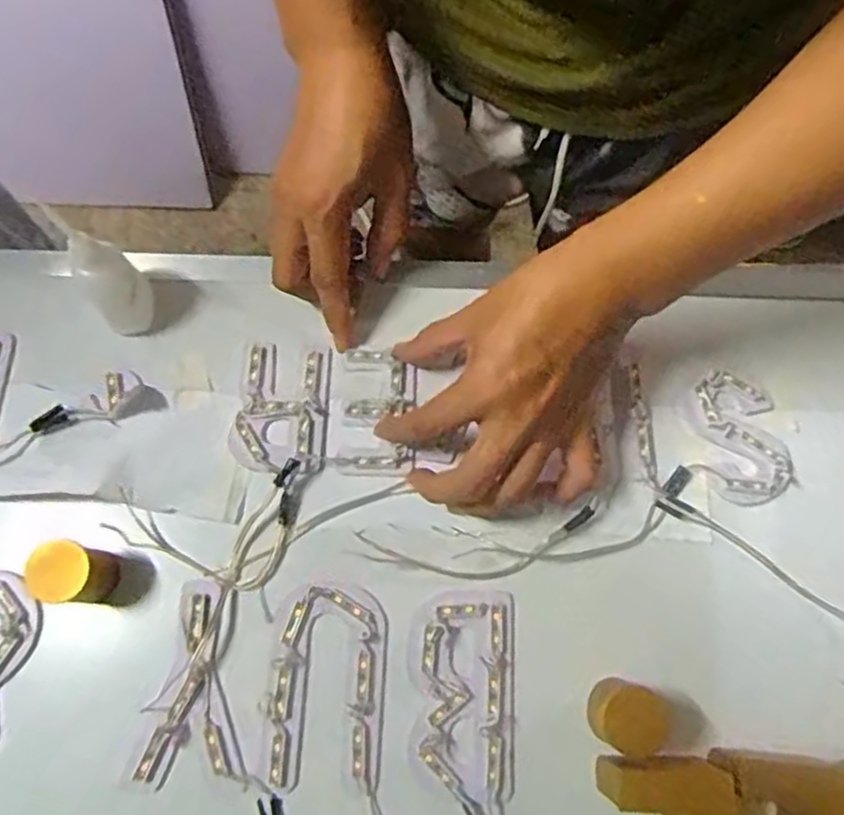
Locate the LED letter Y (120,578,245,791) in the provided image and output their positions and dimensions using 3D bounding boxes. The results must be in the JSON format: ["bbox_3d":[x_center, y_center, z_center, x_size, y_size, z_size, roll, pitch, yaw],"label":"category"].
[{"bbox_3d":[-0.126,0.151,0.391,0.056,0.006,0.105,2,74,1],"label":"LED letter Y"}]

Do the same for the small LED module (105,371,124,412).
[{"bbox_3d":[-0.191,-0.010,0.442,0.010,0.006,0.025,-13,74,-4],"label":"small LED module"}]

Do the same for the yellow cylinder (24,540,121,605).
[{"bbox_3d":[-0.190,0.091,0.391,0.029,0.045,0.030,18,74,5],"label":"yellow cylinder"}]

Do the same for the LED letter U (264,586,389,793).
[{"bbox_3d":[-0.052,0.152,0.392,0.063,0.004,0.105,6,74,2],"label":"LED letter U"}]

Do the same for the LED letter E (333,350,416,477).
[{"bbox_3d":[-0.027,0.003,0.435,0.045,0.011,0.076,5,74,1],"label":"LED letter E"}]

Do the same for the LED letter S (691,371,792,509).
[{"bbox_3d":[0.195,0.018,0.433,0.047,0.007,0.082,-11,74,-3],"label":"LED letter S"}]

